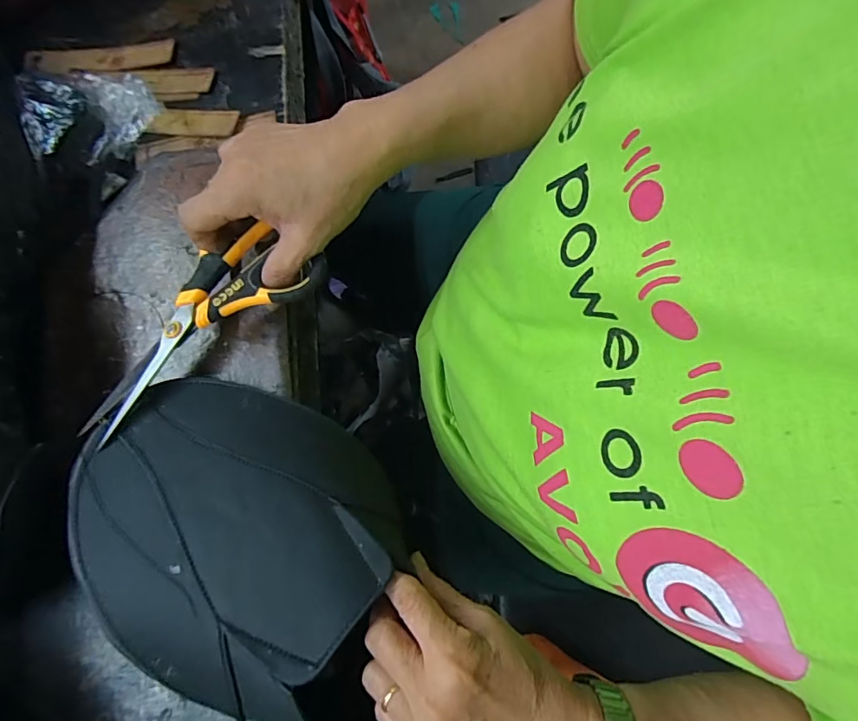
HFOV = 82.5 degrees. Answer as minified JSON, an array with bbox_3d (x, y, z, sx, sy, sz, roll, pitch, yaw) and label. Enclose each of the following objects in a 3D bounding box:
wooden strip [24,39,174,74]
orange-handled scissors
[{"bbox_3d":[-0.290,-0.267,0.432,0.127,0.005,0.024,-7,89,1],"label":"wooden strip"},{"bbox_3d":[-0.155,-0.023,0.323,0.175,0.017,0.071,-43,82,-6],"label":"orange-handled scissors"}]

